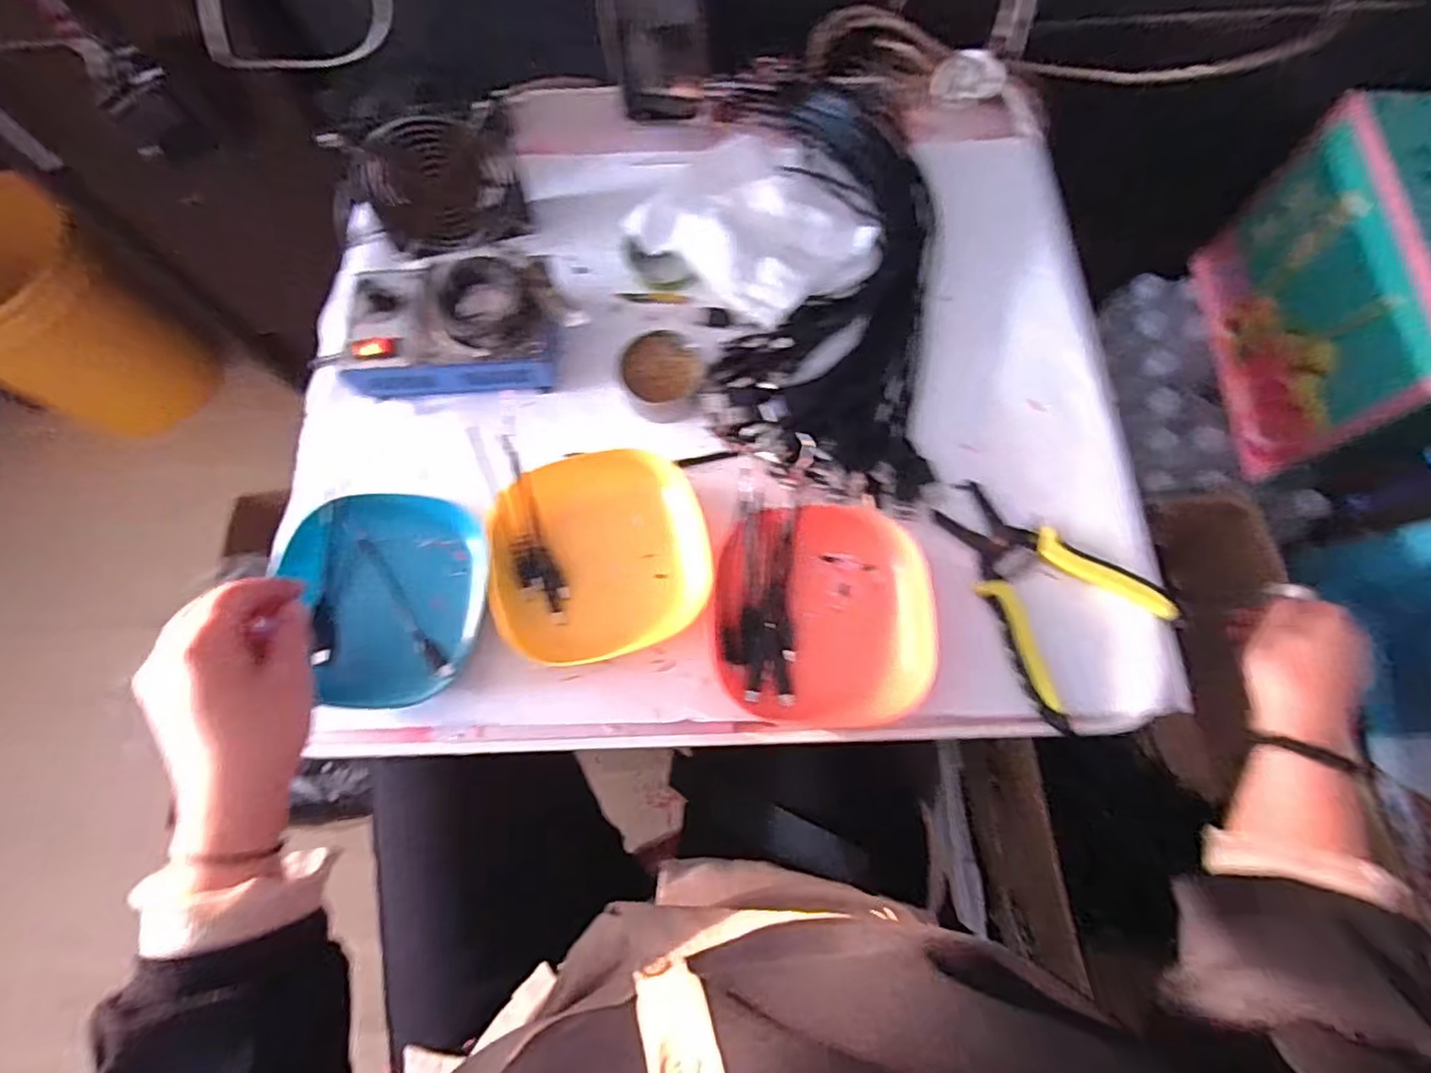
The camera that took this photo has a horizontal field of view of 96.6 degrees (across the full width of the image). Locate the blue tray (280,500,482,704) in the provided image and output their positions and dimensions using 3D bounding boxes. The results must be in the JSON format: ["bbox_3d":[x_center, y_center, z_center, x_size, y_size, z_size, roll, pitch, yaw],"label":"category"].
[{"bbox_3d":[-0.216,0.039,0.427,0.122,0.025,0.140,-18,73,-4],"label":"blue tray"}]

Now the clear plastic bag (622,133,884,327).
[{"bbox_3d":[0.045,-0.250,0.509,0.160,0.033,0.156,43,78,14],"label":"clear plastic bag"}]

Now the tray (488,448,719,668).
[{"bbox_3d":[-0.077,0.009,0.431,0.138,0.028,0.137,-15,72,-3],"label":"tray"}]

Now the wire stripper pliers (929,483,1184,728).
[{"bbox_3d":[0.227,0.030,0.428,0.109,0.015,0.160,-24,73,-6],"label":"wire stripper pliers"}]

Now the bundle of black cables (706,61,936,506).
[{"bbox_3d":[0.088,-0.230,0.504,0.182,0.032,0.423,0,72,2],"label":"bundle of black cables"}]

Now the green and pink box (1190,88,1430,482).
[{"bbox_3d":[0.705,-0.250,0.683,0.150,0.234,0.330,-1,72,1],"label":"green and pink box"}]

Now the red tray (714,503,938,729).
[{"bbox_3d":[0.068,0.048,0.415,0.133,0.030,0.143,-6,72,0],"label":"red tray"}]

